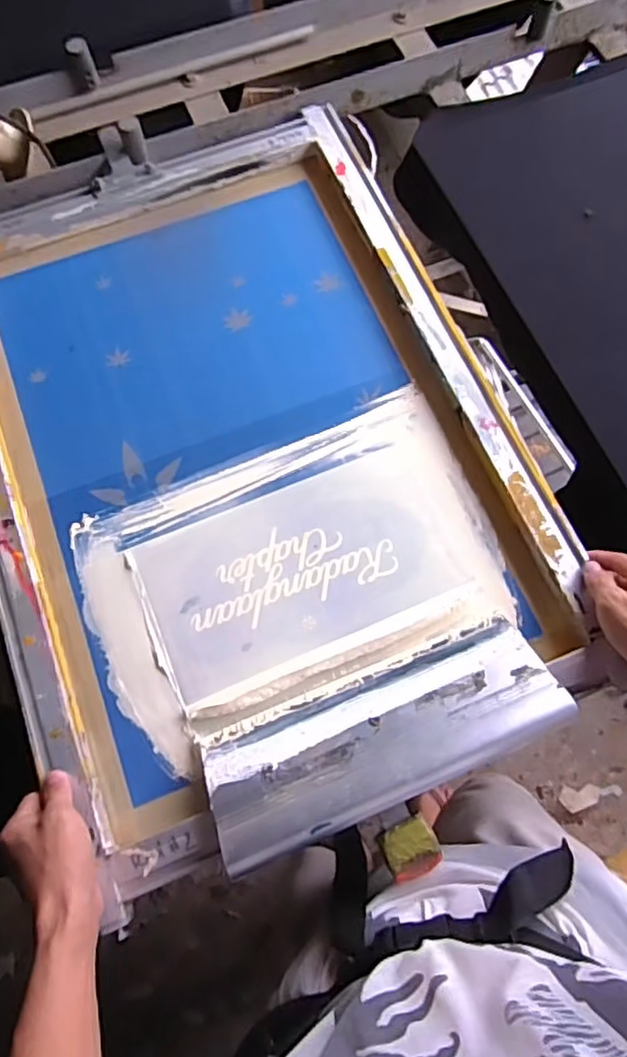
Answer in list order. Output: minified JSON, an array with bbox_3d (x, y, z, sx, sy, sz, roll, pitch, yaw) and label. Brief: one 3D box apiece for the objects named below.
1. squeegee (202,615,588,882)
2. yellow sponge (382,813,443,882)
[{"bbox_3d":[0.060,0.183,0.532,0.300,0.035,0.111,-22,43,-5],"label":"squeegee"},{"bbox_3d":[0.080,0.259,0.502,0.043,0.013,0.039,-24,75,-9],"label":"yellow sponge"}]

